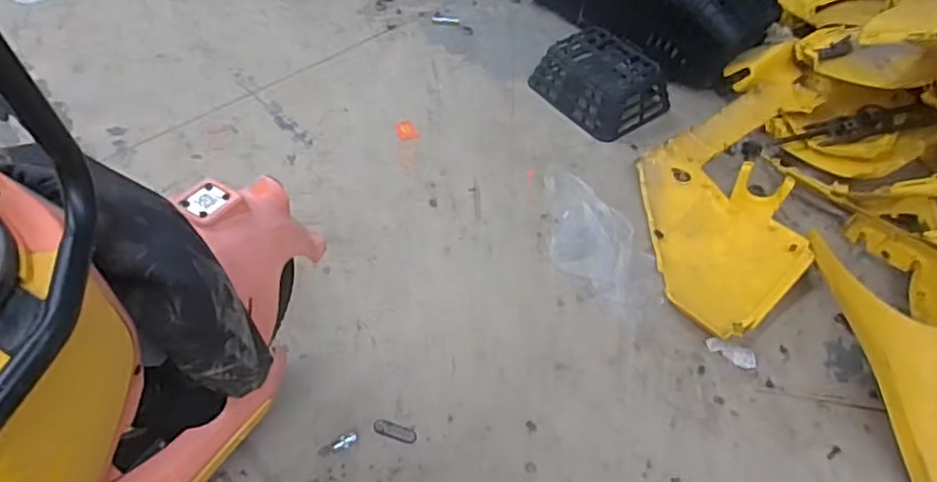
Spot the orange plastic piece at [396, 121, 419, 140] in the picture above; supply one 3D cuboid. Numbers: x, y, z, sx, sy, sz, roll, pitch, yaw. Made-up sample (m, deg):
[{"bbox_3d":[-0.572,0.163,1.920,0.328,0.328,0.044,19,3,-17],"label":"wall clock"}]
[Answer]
[{"bbox_3d":[-0.152,-0.275,1.496,0.048,0.006,0.075,-12,52,-13],"label":"orange plastic piece"}]

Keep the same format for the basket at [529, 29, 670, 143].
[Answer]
[{"bbox_3d":[0.345,-0.424,1.578,0.231,0.112,0.306,-29,58,-25],"label":"basket"}]

